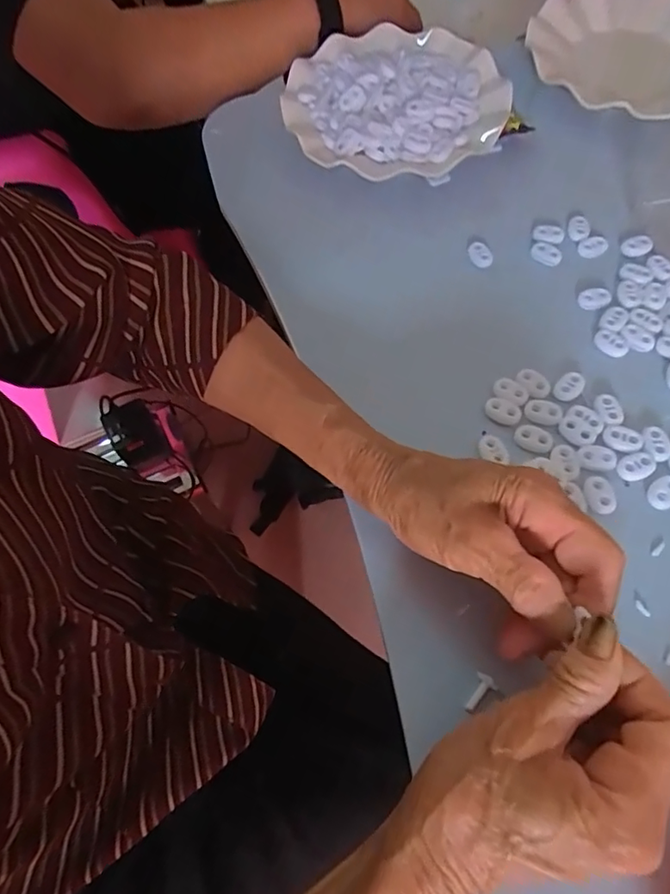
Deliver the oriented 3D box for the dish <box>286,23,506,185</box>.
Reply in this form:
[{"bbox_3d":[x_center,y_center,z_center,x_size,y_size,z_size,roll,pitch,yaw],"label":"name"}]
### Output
[{"bbox_3d":[0.047,-0.279,0.444,0.176,0.024,0.169,-2,62,3],"label":"dish"}]

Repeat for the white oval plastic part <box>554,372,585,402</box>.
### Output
[{"bbox_3d":[0.149,-0.038,0.349,0.022,0.005,0.014,-40,66,-16],"label":"white oval plastic part"}]

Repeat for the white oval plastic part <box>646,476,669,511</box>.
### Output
[{"bbox_3d":[0.188,0.025,0.311,0.023,0.004,0.016,-32,64,-12],"label":"white oval plastic part"}]

